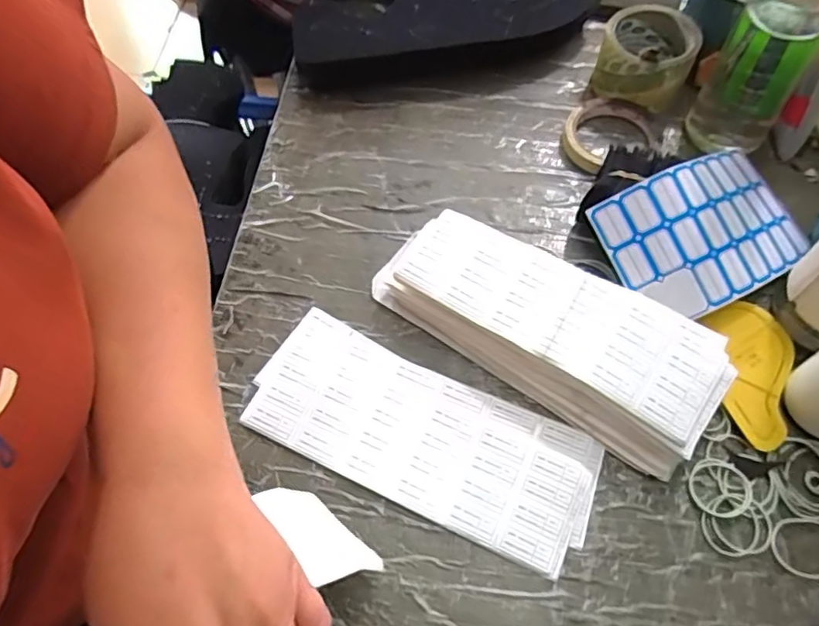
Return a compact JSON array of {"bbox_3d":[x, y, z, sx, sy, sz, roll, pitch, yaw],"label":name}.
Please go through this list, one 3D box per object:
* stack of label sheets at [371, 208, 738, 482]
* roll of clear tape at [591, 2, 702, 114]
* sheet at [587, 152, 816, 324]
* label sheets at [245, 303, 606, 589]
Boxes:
[{"bbox_3d":[0.112,0.005,0.494,0.272,0.044,0.111,32,67,19],"label":"stack of label sheets"},{"bbox_3d":[0.243,-0.263,0.624,0.091,0.057,0.096,21,64,14],"label":"roll of clear tape"},{"bbox_3d":[0.260,-0.072,0.518,0.178,0.034,0.116,-23,80,-15],"label":"sheet"},{"bbox_3d":[0.007,0.093,0.475,0.269,0.009,0.111,25,65,13],"label":"label sheets"}]

